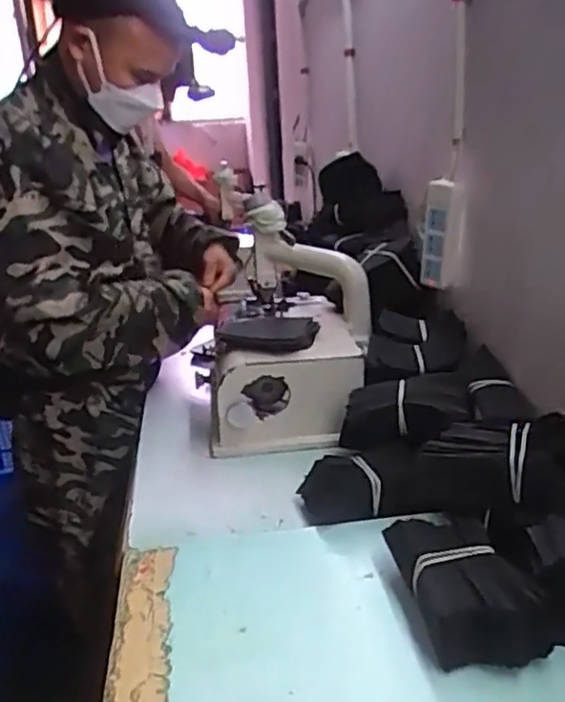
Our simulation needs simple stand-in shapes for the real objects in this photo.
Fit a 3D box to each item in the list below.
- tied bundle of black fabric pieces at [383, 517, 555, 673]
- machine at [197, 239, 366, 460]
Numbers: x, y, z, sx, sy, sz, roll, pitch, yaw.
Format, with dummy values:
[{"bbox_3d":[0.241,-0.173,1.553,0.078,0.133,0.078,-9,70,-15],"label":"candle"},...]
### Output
[{"bbox_3d":[0.175,0.230,0.635,0.106,0.070,0.158,-6,19,-5],"label":"tied bundle of black fabric pieces"},{"bbox_3d":[0.011,-0.022,1.131,0.263,0.260,0.360,-1,19,9],"label":"machine"}]

